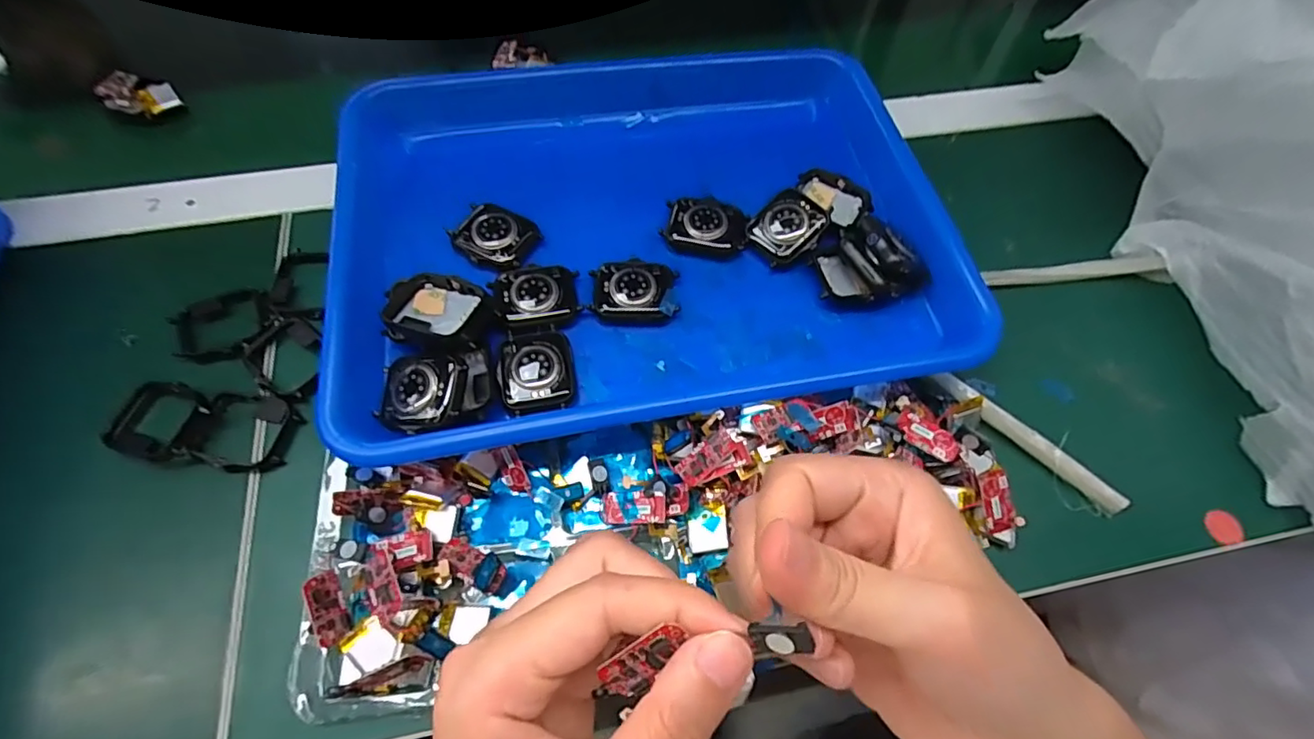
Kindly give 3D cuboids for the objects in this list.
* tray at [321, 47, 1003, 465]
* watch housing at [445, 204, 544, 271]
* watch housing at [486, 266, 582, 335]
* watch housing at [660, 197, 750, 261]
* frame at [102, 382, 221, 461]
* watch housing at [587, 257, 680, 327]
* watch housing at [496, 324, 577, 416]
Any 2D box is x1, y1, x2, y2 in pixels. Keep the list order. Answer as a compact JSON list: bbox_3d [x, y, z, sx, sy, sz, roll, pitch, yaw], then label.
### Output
[{"bbox_3d":[-0.008,-0.091,0.326,0.319,0.039,0.250,-9,63,-6],"label":"tray"},{"bbox_3d":[-0.091,-0.074,0.316,0.044,0.009,0.036,26,64,12],"label":"watch housing"},{"bbox_3d":[-0.063,-0.037,0.299,0.043,0.009,0.039,-10,63,-7],"label":"watch housing"},{"bbox_3d":[0.028,-0.081,0.325,0.045,0.011,0.036,8,62,2],"label":"watch housing"},{"bbox_3d":[-0.242,0.025,0.279,0.043,0.011,0.037,16,63,7],"label":"frame"},{"bbox_3d":[-0.012,-0.042,0.307,0.045,0.013,0.035,-2,62,-2],"label":"watch housing"},{"bbox_3d":[-0.060,-0.001,0.283,0.036,0.009,0.044,-11,63,-8],"label":"watch housing"}]

